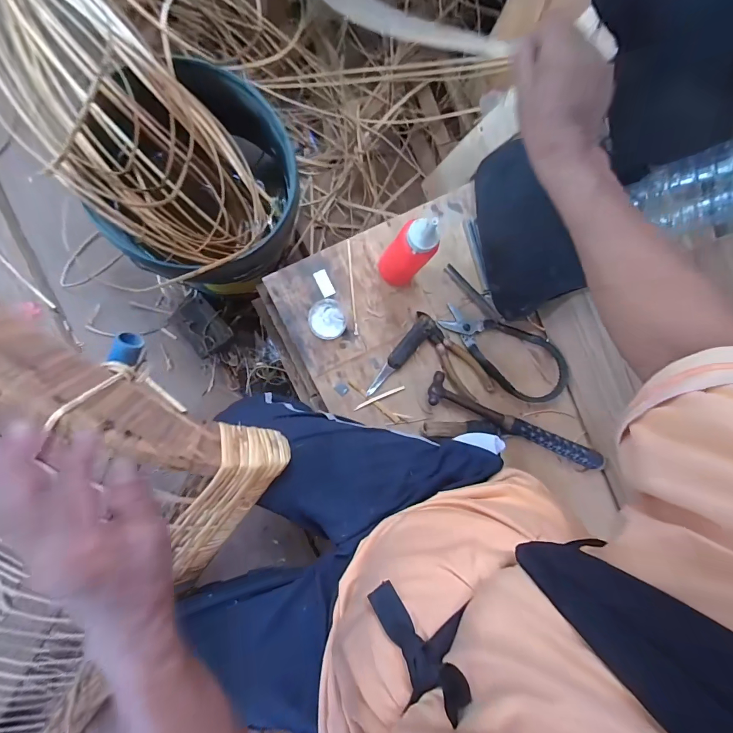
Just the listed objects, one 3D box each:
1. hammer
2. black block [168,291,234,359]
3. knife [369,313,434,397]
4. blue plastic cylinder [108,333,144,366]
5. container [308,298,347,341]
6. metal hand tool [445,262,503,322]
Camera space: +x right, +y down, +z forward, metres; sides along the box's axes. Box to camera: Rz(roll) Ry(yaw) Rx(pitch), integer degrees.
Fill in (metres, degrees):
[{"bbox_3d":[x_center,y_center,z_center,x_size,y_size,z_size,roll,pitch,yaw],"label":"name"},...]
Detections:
[{"bbox_3d":[0.231,0.095,0.574,0.300,0.036,0.047,27,88,-8],"label":"hammer"},{"bbox_3d":[-0.351,-0.084,0.784,0.087,0.050,0.114,-40,97,-5],"label":"black block"},{"bbox_3d":[0.050,-0.015,0.553,0.027,0.029,0.141,38,87,-7],"label":"knife"},{"bbox_3d":[-0.234,-0.017,0.362,0.023,0.027,0.031,18,89,-8],"label":"blue plastic cylinder"},{"bbox_3d":[-0.057,-0.070,0.542,0.053,0.014,0.058,0,92,-8],"label":"container"},{"bbox_3d":[0.167,-0.112,0.571,0.119,0.016,0.019,44,86,-7],"label":"metal hand tool"}]

